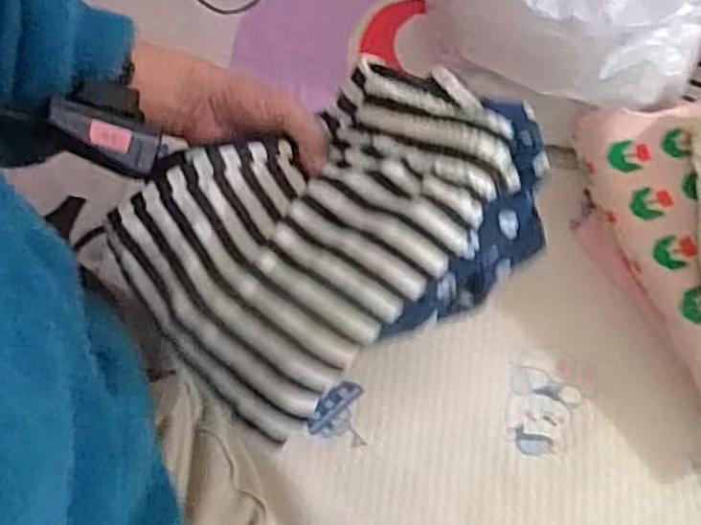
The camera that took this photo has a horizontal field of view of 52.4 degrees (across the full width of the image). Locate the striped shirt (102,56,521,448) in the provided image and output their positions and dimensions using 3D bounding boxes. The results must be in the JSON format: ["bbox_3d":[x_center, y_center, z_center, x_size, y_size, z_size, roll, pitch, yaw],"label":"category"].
[{"bbox_3d":[-0.022,-0.033,0.400,0.212,0.060,0.159,-43,76,-14],"label":"striped shirt"}]

